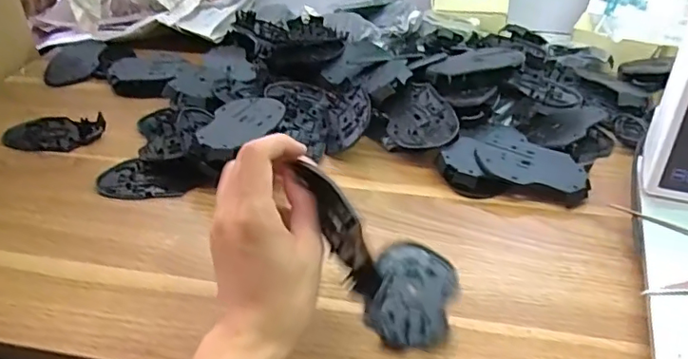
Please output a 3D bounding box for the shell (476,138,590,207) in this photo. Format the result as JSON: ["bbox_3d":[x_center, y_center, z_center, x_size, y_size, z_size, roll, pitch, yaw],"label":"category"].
[{"bbox_3d":[0.196,-0.012,0.581,0.113,0.019,0.077,20,42,26],"label":"shell"}]

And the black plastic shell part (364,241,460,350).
[{"bbox_3d":[0.058,0.092,0.462,0.066,0.017,0.111,9,38,13],"label":"black plastic shell part"}]

